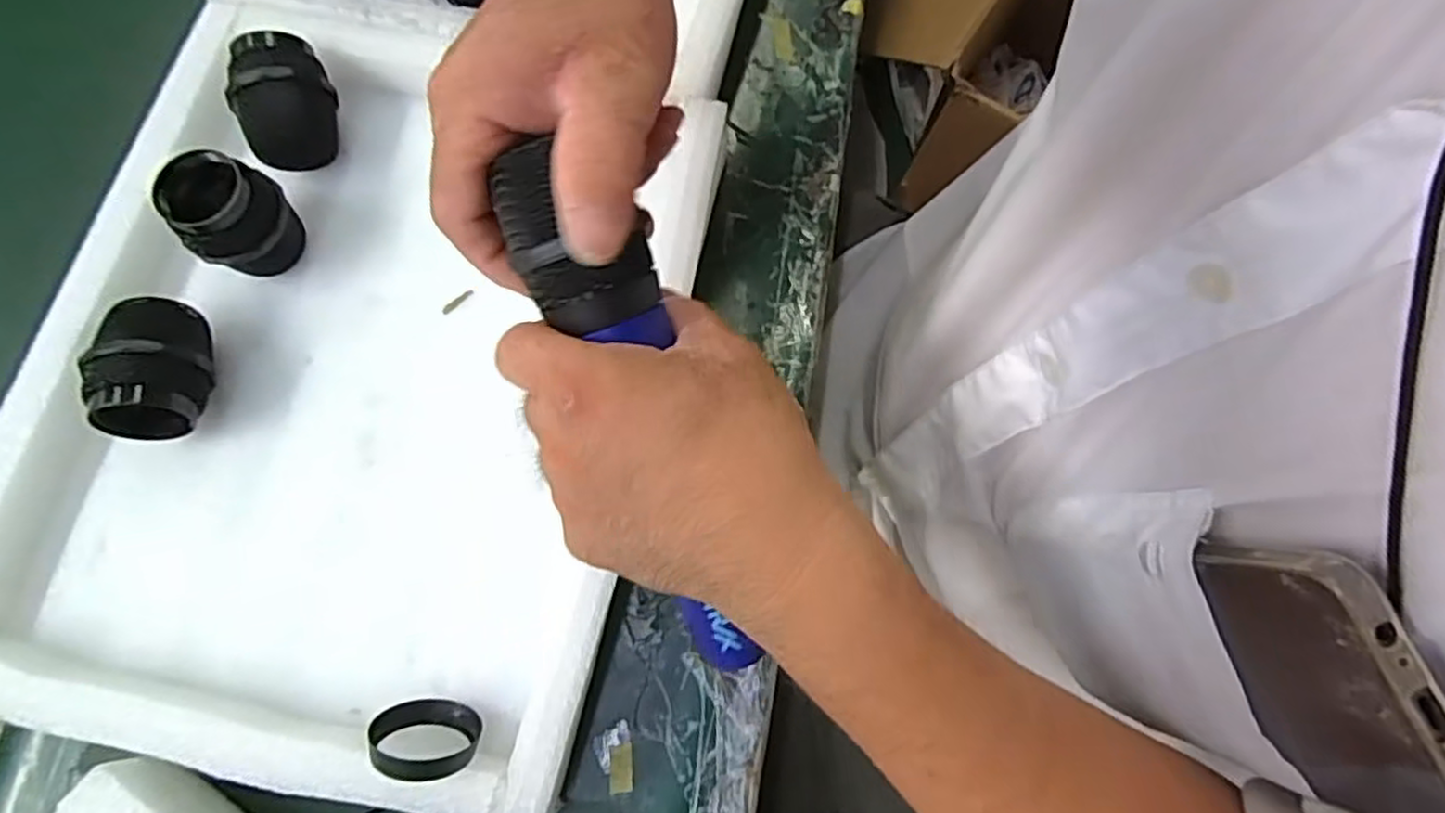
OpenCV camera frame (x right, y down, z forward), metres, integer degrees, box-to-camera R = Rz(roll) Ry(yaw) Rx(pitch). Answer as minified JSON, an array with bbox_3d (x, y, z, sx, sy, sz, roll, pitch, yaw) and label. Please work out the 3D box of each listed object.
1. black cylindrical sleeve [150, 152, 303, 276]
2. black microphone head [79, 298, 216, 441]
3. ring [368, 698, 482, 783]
[{"bbox_3d":[-0.233,-0.090,0.351,0.042,0.057,0.045,0,75,0],"label":"black cylindrical sleeve"},{"bbox_3d":[-0.261,-0.018,0.339,0.043,0.047,0.060,-8,75,-2],"label":"black microphone head"},{"bbox_3d":[-0.126,0.140,0.306,0.044,0.040,0.009,10,108,2],"label":"ring"}]

